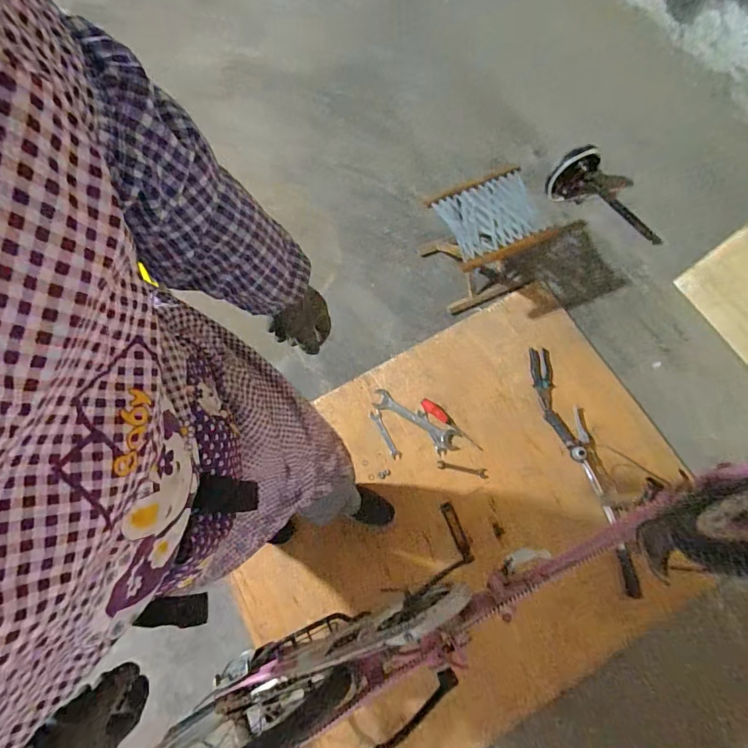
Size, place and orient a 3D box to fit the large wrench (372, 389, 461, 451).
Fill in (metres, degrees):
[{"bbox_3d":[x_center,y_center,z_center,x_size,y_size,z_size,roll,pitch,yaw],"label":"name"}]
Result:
[{"bbox_3d":[0.124,0.133,1.279,0.278,0.009,0.060,29,77,9],"label":"large wrench"}]

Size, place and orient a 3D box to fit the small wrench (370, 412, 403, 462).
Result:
[{"bbox_3d":[0.035,0.178,1.267,0.031,0.006,0.156,-26,75,-6],"label":"small wrench"}]

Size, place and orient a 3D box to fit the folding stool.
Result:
[{"bbox_3d":[0.321,-0.388,1.307,0.268,0.275,0.264,-21,74,-4],"label":"folding stool"}]

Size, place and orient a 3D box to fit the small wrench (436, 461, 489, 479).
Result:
[{"bbox_3d":[0.252,0.270,1.235,0.143,0.006,0.027,11,75,5],"label":"small wrench"}]

